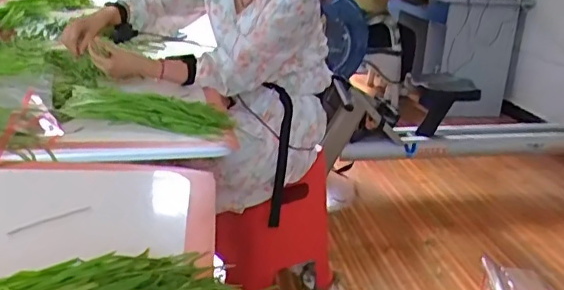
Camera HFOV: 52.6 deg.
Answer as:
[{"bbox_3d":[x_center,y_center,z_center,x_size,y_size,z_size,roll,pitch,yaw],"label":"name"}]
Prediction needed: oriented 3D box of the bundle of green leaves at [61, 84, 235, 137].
[{"bbox_3d":[-0.257,-0.069,1.069,0.323,0.043,0.093,7,21,11],"label":"bundle of green leaves"}]

